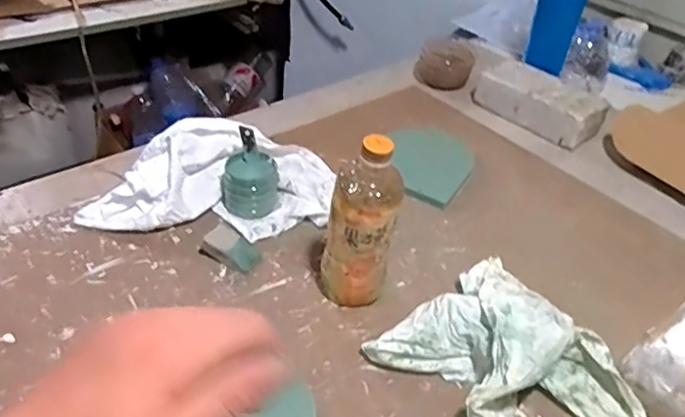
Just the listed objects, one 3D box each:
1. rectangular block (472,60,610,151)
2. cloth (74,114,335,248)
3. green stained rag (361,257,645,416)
[{"bbox_3d":[0.333,-0.188,1.019,0.093,0.060,0.213,-29,51,-36],"label":"rectangular block"},{"bbox_3d":[-0.158,-0.039,0.764,0.328,0.076,0.160,0,39,-8],"label":"cloth"},{"bbox_3d":[0.175,0.145,0.581,0.189,0.075,0.239,-29,51,-36],"label":"green stained rag"}]

